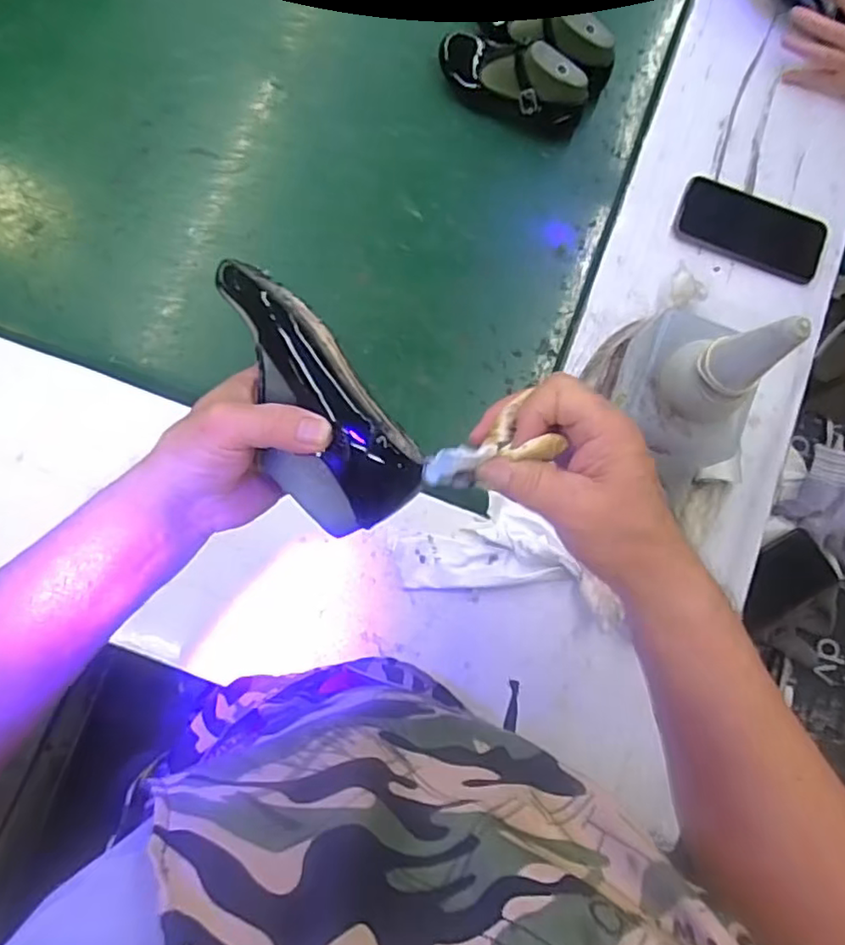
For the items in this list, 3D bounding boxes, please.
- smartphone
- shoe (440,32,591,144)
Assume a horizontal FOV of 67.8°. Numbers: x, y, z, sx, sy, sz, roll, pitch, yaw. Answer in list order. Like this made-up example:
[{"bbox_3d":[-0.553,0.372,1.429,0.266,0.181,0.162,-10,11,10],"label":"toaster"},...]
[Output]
[{"bbox_3d":[0.363,-0.270,0.697,0.159,0.016,0.076,24,82,1],"label":"smartphone"},{"bbox_3d":[0.100,-0.455,0.727,0.182,0.062,0.067,28,82,2],"label":"shoe"}]

